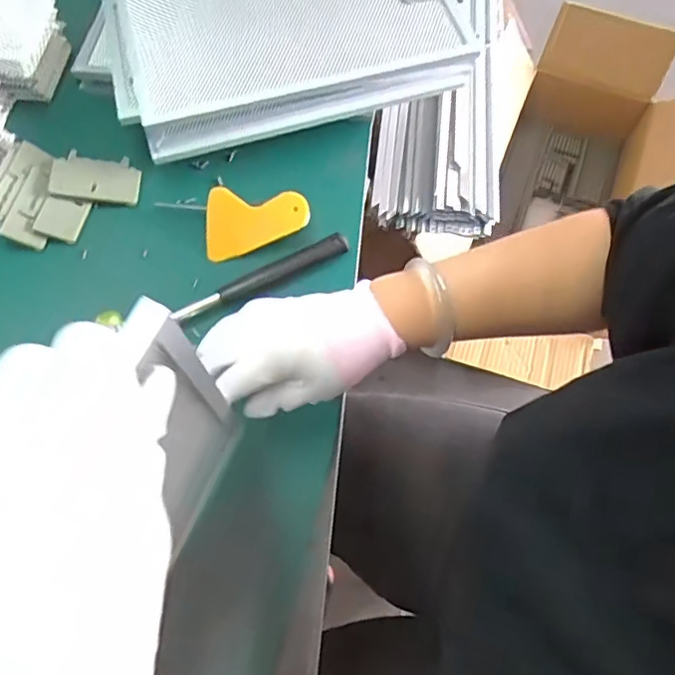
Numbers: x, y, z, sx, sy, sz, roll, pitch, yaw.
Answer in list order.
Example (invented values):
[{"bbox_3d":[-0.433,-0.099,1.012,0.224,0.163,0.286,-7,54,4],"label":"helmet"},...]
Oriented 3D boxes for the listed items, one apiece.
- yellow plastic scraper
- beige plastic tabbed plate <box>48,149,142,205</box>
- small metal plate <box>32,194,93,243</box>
[{"bbox_3d":[-0.081,-0.110,0.565,0.099,0.009,0.068,6,98,4],"label":"yellow plastic scraper"},{"bbox_3d":[-0.250,-0.166,0.594,0.086,0.005,0.052,4,71,-10],"label":"beige plastic tabbed plate"},{"bbox_3d":[-0.277,-0.122,0.578,0.041,0.004,0.045,19,77,-10],"label":"small metal plate"}]

